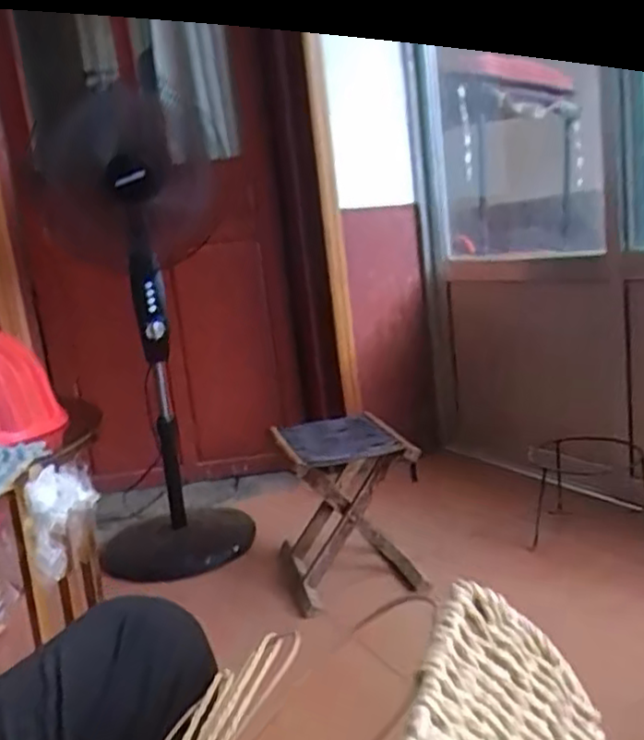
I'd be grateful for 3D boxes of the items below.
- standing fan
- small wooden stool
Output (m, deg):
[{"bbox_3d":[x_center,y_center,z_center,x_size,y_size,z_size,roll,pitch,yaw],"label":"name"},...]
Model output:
[{"bbox_3d":[-0.423,-0.080,1.670,0.372,1.091,0.516,-11,10,-20],"label":"standing fan"},{"bbox_3d":[0.050,0.289,1.500,0.280,0.323,0.324,-8,10,-5],"label":"small wooden stool"}]

